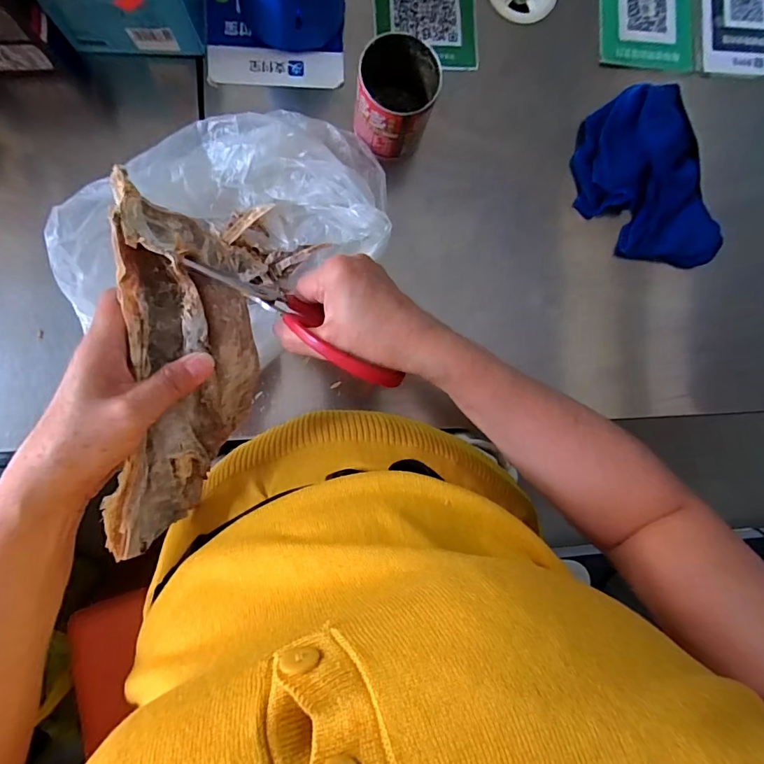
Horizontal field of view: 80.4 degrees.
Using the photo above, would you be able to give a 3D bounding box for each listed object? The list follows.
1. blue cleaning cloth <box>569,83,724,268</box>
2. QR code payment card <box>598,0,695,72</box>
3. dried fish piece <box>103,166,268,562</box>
[{"bbox_3d":[0.250,-0.190,0.431,0.117,0.030,0.163,-12,90,-7],"label":"blue cleaning cloth"},{"bbox_3d":[0.263,-0.390,0.452,0.106,0.010,0.148,-3,90,-9],"label":"QR code payment card"},{"bbox_3d":[-0.125,-0.007,0.290,0.074,0.061,0.214,2,89,-6],"label":"dried fish piece"}]

